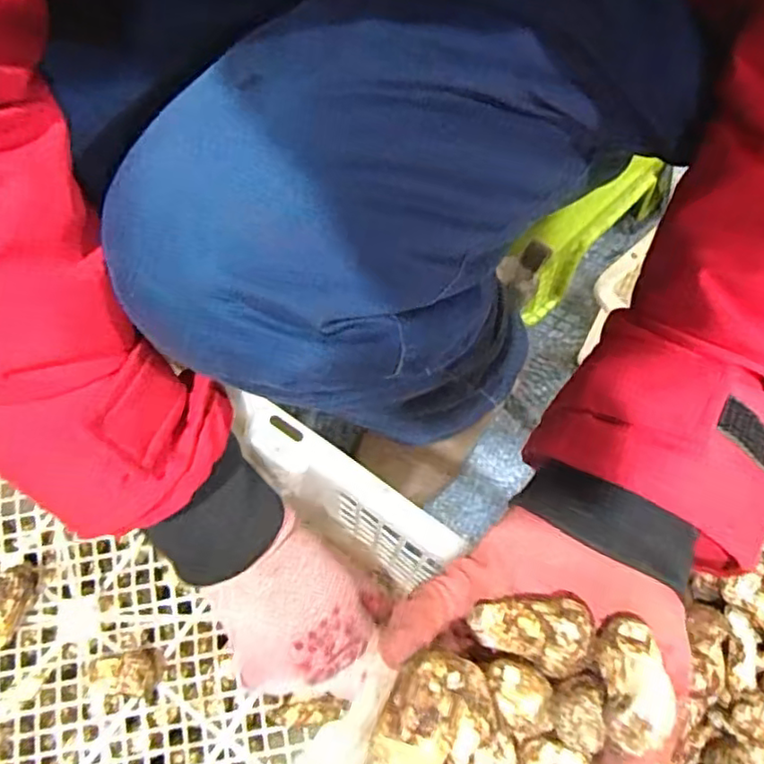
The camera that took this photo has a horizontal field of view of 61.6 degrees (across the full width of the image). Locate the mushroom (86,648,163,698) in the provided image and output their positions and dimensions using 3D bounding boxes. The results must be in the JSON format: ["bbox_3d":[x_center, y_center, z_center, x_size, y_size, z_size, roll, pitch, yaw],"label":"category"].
[{"bbox_3d":[-0.176,0.199,0.433,0.049,0.025,0.028,-9,70,-5],"label":"mushroom"}]

